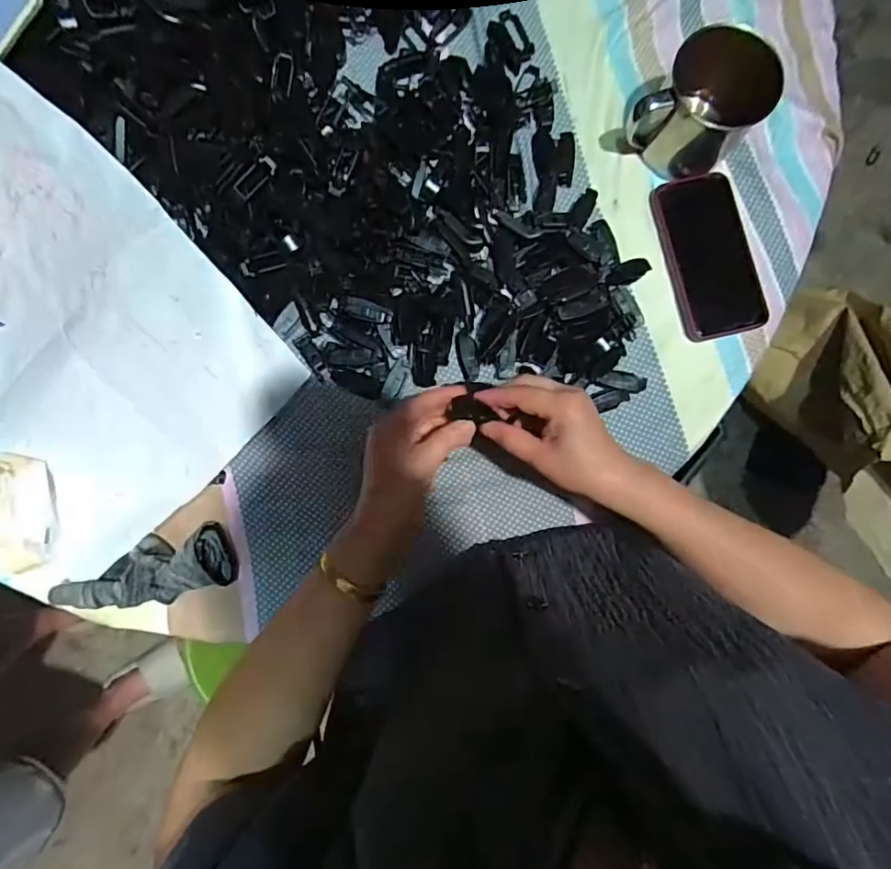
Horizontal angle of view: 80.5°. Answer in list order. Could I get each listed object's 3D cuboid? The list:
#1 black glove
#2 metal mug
[{"bbox_3d":[-0.272,0.126,0.469,0.151,0.045,0.061,-17,87,-1],"label":"black glove"},{"bbox_3d":[0.230,-0.295,0.481,0.094,0.089,0.099,36,85,-2],"label":"metal mug"}]

